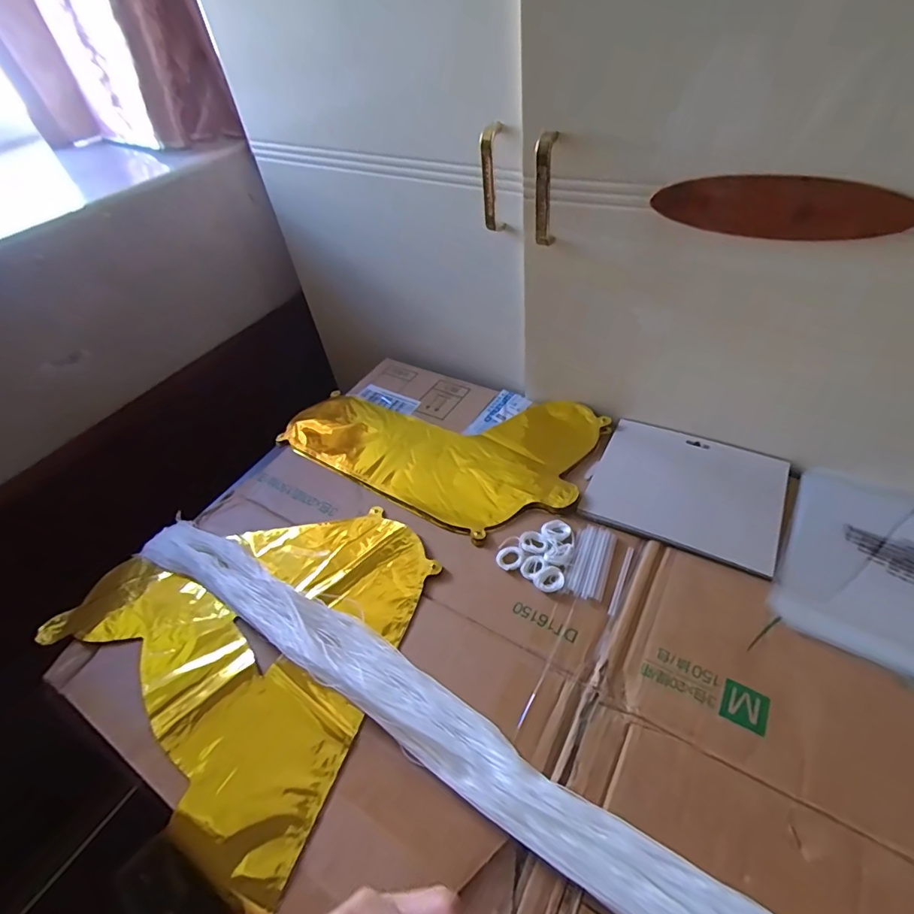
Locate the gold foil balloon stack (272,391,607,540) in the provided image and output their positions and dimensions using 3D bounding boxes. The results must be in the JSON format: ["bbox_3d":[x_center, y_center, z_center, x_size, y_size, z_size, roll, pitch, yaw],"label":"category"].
[{"bbox_3d":[-0.026,-0.038,0.645,0.389,0.011,0.237,23,54,27],"label":"gold foil balloon stack"}]

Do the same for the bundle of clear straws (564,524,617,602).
[{"bbox_3d":[0.136,0.104,0.496,0.039,0.004,0.084,13,50,19],"label":"bundle of clear straws"}]

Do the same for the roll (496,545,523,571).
[{"bbox_3d":[0.055,0.104,0.504,0.027,0.006,0.027,-4,47,4],"label":"roll"}]

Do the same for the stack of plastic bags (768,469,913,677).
[{"bbox_3d":[0.428,0.110,0.456,0.213,0.014,0.217,21,53,25],"label":"stack of plastic bags"}]

